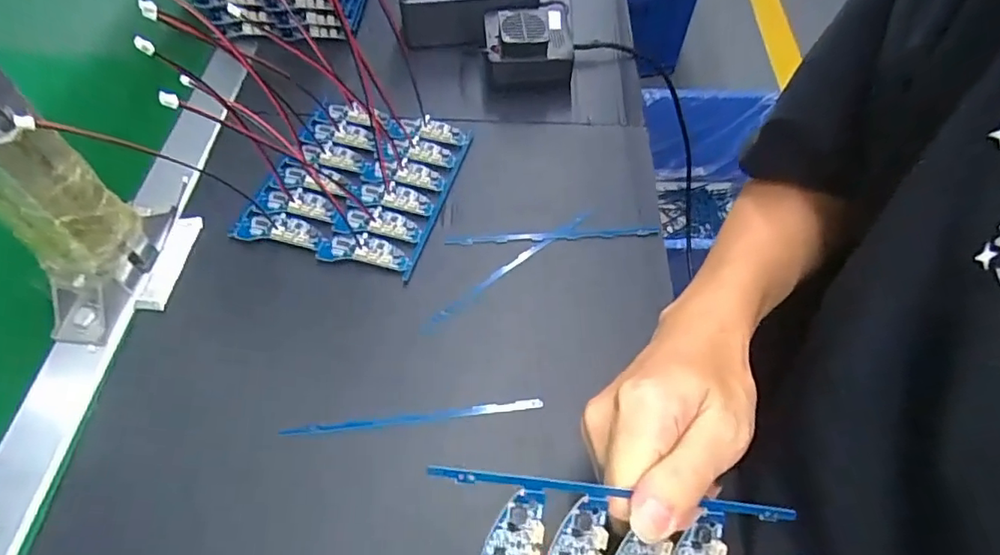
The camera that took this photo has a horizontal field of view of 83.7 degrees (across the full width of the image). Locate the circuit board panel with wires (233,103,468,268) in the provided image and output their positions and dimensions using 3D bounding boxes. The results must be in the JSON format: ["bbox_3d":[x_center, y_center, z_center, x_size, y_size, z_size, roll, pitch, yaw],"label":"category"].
[{"bbox_3d":[-0.110,-0.080,0.439,0.138,0.016,0.151,14,57,6],"label":"circuit board panel with wires"}]

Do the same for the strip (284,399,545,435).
[{"bbox_3d":[-0.051,0.085,0.337,0.153,0.006,0.005,-5,57,-6],"label":"strip"}]

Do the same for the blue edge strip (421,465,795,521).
[{"bbox_3d":[0.048,0.086,0.221,0.154,0.004,0.005,11,56,-11],"label":"blue edge strip"}]

